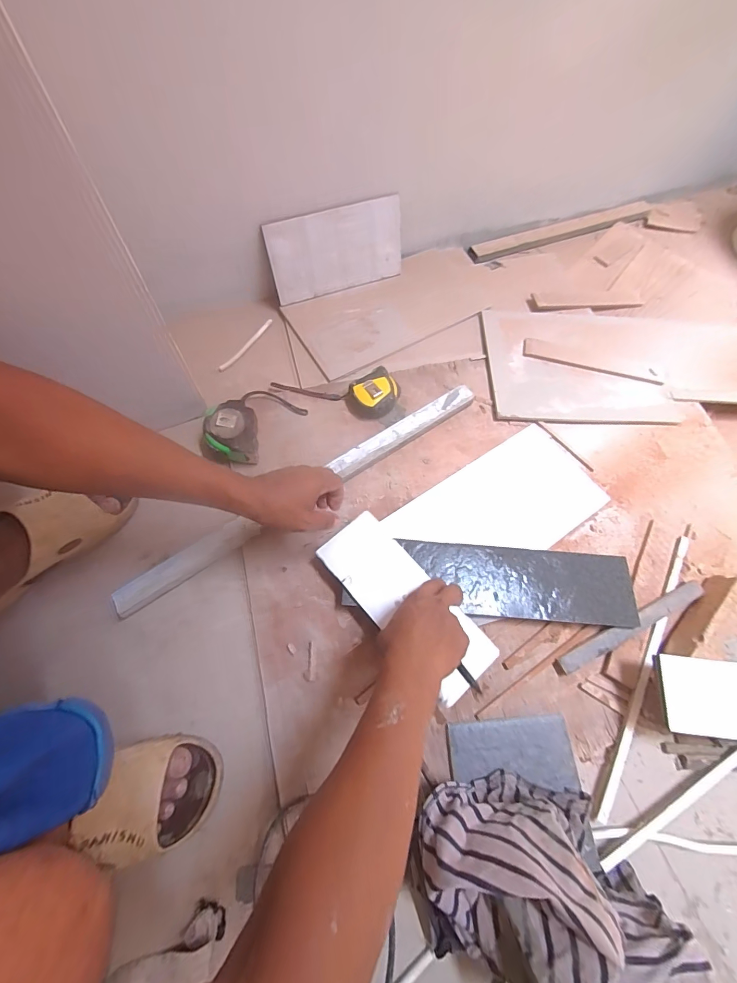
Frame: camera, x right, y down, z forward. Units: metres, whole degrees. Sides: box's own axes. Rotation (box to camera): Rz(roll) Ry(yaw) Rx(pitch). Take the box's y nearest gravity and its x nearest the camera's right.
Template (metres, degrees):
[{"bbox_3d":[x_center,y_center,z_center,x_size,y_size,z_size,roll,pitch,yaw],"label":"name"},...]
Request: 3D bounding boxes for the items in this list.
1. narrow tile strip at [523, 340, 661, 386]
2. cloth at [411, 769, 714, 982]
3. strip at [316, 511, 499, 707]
[{"bbox_3d":[0.393,-0.226,0.686,0.235,0.009,0.038,15,70,3],"label":"narrow tile strip"},{"bbox_3d":[0.172,0.394,0.372,0.255,0.137,0.171,13,69,3],"label":"cloth"},{"bbox_3d":[0.047,0.140,0.507,0.097,0.015,0.248,-42,73,-16],"label":"strip"}]

